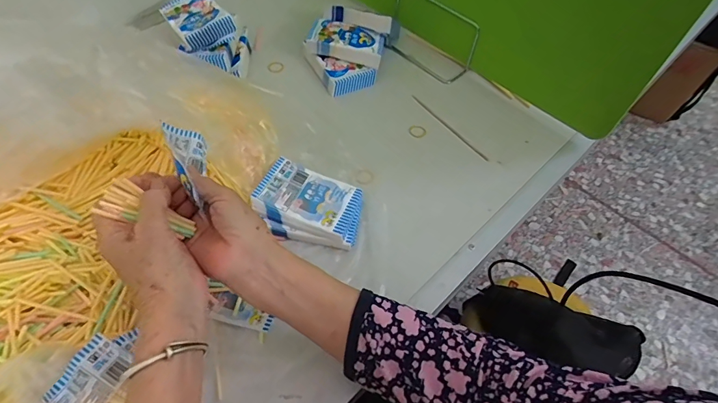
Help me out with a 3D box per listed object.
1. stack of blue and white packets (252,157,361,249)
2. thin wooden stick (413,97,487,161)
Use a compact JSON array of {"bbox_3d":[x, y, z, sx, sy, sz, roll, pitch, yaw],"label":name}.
[{"bbox_3d":[-0.056,0.006,0.470,0.118,0.025,0.084,21,58,9],"label":"stack of blue and white packets"},{"bbox_3d":[0.122,-0.102,0.572,0.009,0.004,0.144,-33,65,-23],"label":"thin wooden stick"}]

